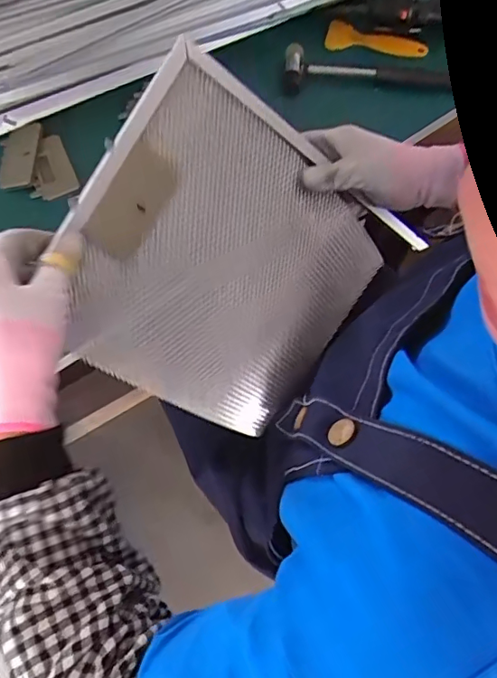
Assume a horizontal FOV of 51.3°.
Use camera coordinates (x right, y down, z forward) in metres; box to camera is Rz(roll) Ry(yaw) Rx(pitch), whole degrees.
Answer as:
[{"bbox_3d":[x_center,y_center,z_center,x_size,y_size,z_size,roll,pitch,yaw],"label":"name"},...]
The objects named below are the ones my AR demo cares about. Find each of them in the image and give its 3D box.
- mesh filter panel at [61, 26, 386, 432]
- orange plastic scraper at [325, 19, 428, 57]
[{"bbox_3d":[-0.008,-0.058,0.488,0.022,0.318,0.259,31,89,47],"label":"mesh filter panel"},{"bbox_3d":[0.154,-0.355,0.620,0.120,0.028,0.017,7,28,-5],"label":"orange plastic scraper"}]

